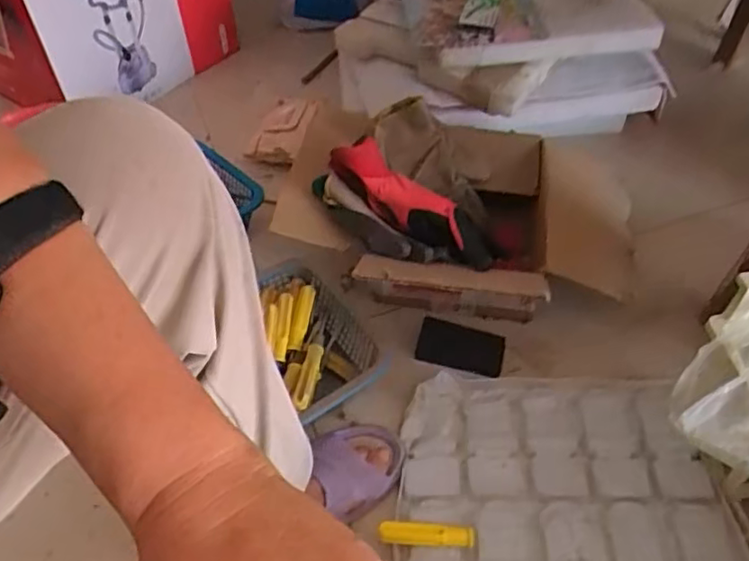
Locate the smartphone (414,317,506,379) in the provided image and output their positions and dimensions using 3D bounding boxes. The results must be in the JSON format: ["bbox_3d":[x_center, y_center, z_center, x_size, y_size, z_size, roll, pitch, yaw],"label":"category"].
[{"bbox_3d":[0.113,0.088,0.820,0.110,0.011,0.069,14,52,12],"label":"smartphone"}]

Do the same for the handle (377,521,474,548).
[{"bbox_3d":[0.053,0.263,0.643,0.096,0.023,0.020,4,50,4],"label":"handle"}]

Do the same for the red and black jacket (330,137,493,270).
[{"bbox_3d":[0.050,-0.098,0.789,0.232,0.049,0.064,37,59,11],"label":"red and black jacket"}]

